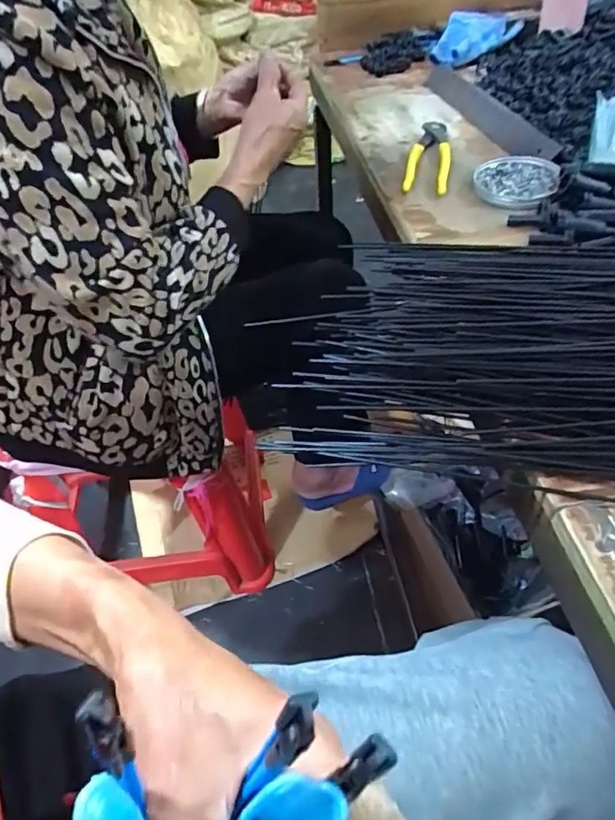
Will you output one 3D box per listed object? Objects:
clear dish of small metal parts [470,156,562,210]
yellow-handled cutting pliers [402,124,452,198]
[{"bbox_3d":[0.225,-0.247,0.555,0.085,0.014,0.093,-1,49,1],"label":"clear dish of small metal parts"},{"bbox_3d":[0.146,-0.303,0.612,0.049,0.020,0.158,9,50,9],"label":"yellow-handled cutting pliers"}]

